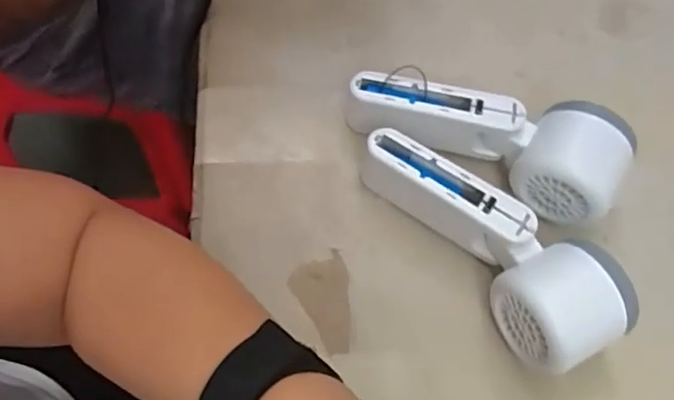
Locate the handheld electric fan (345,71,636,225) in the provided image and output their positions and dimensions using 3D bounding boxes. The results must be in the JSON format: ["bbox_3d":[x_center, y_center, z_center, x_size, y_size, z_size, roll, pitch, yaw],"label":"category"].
[{"bbox_3d":[0.086,-0.038,0.371,0.160,0.049,0.053,20,66,3],"label":"handheld electric fan"}]

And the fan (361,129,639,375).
[{"bbox_3d":[0.083,0.020,0.347,0.062,0.050,0.168,-37,75,-19],"label":"fan"}]

